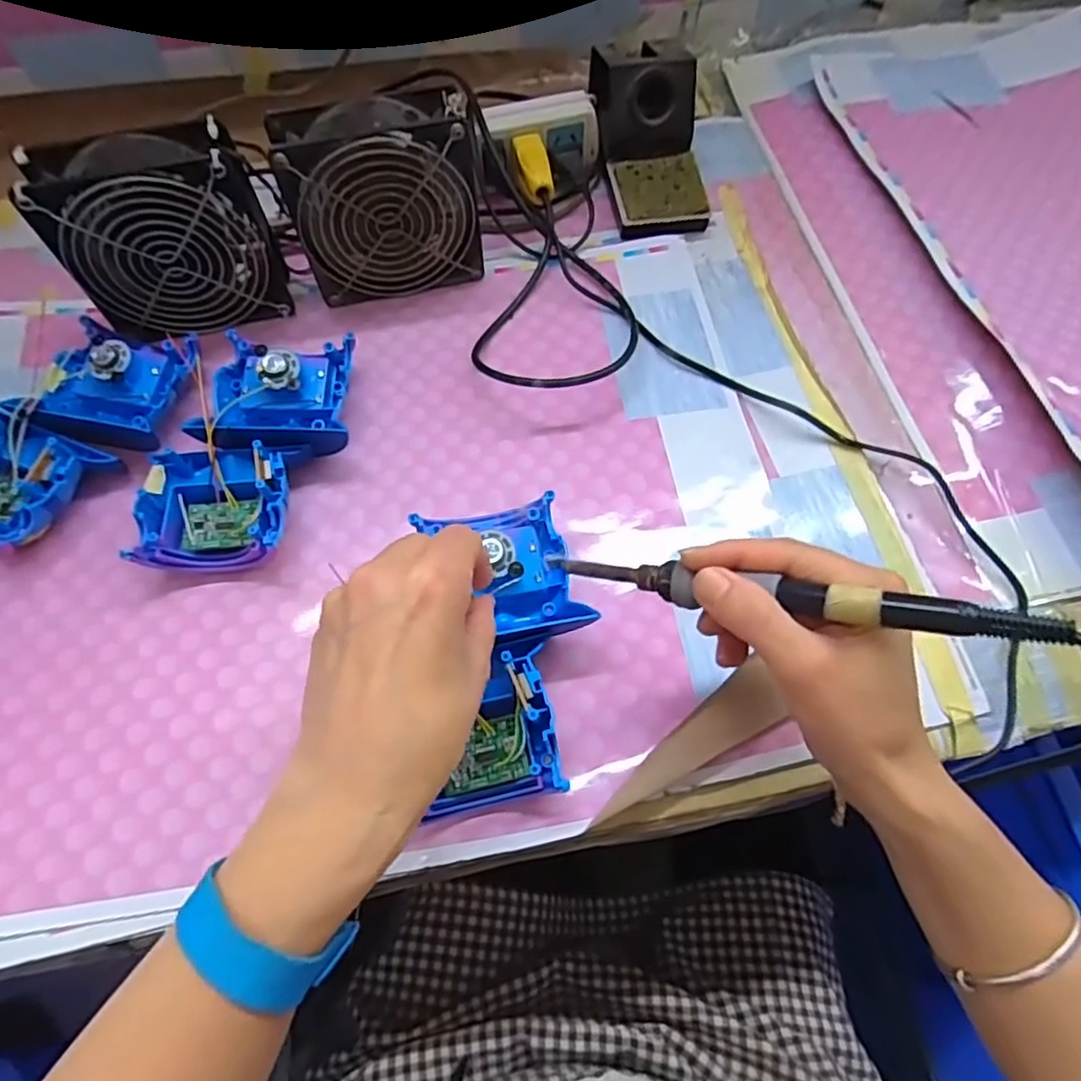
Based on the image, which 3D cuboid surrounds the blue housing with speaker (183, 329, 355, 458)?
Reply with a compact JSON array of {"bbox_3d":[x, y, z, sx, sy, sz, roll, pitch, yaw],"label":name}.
[{"bbox_3d":[-0.166,-0.090,0.414,0.092,0.043,0.092,-2,64,-1],"label":"blue housing with speaker"}]

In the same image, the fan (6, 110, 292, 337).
[{"bbox_3d":[-0.238,-0.194,0.421,0.123,0.115,0.057,-10,64,-5],"label":"fan"}]

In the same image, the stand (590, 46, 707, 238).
[{"bbox_3d":[0.087,-0.310,0.501,0.076,0.073,0.131,-13,64,-6],"label":"stand"}]

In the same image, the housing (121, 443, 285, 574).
[{"bbox_3d":[-0.189,-0.019,0.383,0.083,0.037,0.082,-6,64,-3],"label":"housing"}]

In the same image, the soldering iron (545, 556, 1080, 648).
[{"bbox_3d":[0.093,0.024,0.267,0.224,0.014,0.020,7,63,39],"label":"soldering iron"}]

